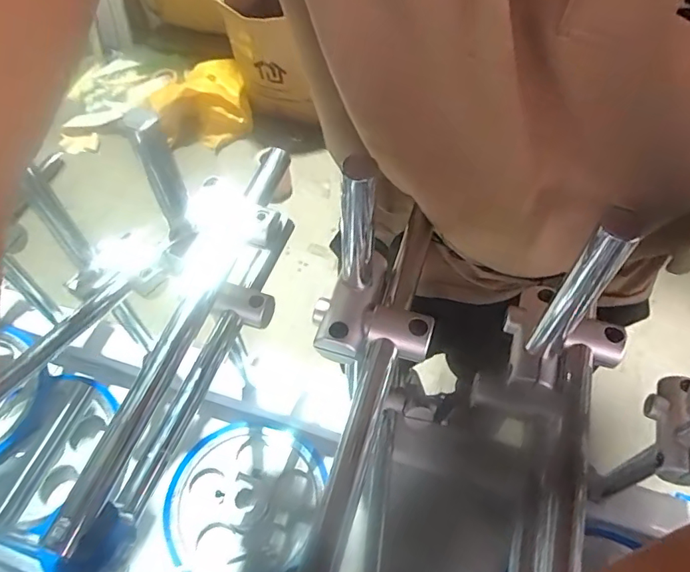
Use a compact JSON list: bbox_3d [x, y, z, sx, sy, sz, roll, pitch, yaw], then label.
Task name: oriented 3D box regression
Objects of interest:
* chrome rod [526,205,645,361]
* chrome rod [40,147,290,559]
[{"bbox_3d":[0.142,0.009,0.315,0.020,0.157,0.020,34,63,21],"label":"chrome rod"},{"bbox_3d":[-0.113,0.017,0.361,0.022,0.017,0.322,15,58,11],"label":"chrome rod"}]

